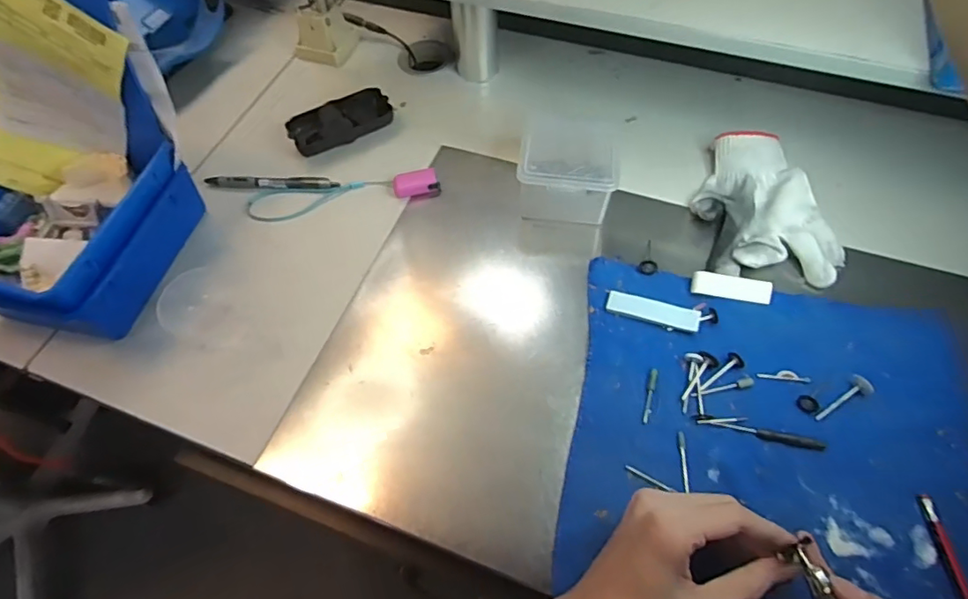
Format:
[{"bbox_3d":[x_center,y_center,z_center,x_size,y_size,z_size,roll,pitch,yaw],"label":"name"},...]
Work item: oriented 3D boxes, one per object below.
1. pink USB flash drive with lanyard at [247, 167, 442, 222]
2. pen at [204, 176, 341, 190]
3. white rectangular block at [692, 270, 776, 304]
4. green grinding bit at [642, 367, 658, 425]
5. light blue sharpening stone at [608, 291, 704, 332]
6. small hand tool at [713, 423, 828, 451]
[{"bbox_3d":[-0.140,-0.105,0.542,0.191,0.011,0.041,-6,60,0],"label":"pink USB flash drive with lanyard"},{"bbox_3d":[-0.216,-0.119,0.556,0.133,0.011,0.015,-2,60,3],"label":"pen"},{"bbox_3d":[0.213,-0.011,0.466,0.066,0.009,0.019,7,61,8],"label":"white rectangular block"},{"bbox_3d":[0.130,0.075,0.426,0.008,0.004,0.046,15,62,12],"label":"green grinding bit"},{"bbox_3d":[0.143,0.010,0.461,0.075,0.008,0.020,15,62,12],"label":"light blue sharpening stone"},{"bbox_3d":[0.213,0.101,0.405,0.074,0.004,0.008,10,62,9],"label":"small hand tool"}]

